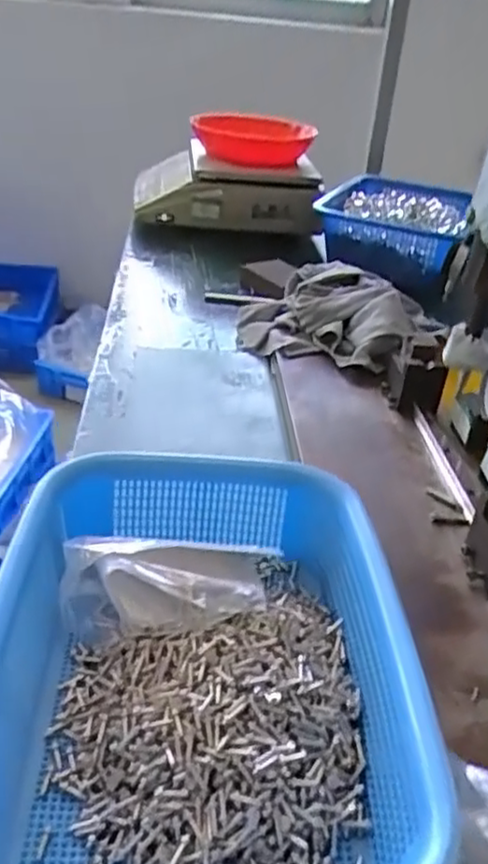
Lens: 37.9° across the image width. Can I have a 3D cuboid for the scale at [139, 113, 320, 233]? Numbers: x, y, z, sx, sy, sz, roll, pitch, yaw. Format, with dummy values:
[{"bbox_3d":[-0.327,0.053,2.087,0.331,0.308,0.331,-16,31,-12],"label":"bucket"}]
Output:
[{"bbox_3d":[-0.028,-0.418,1.146,0.285,0.159,0.223,3,31,-4],"label":"scale"}]

